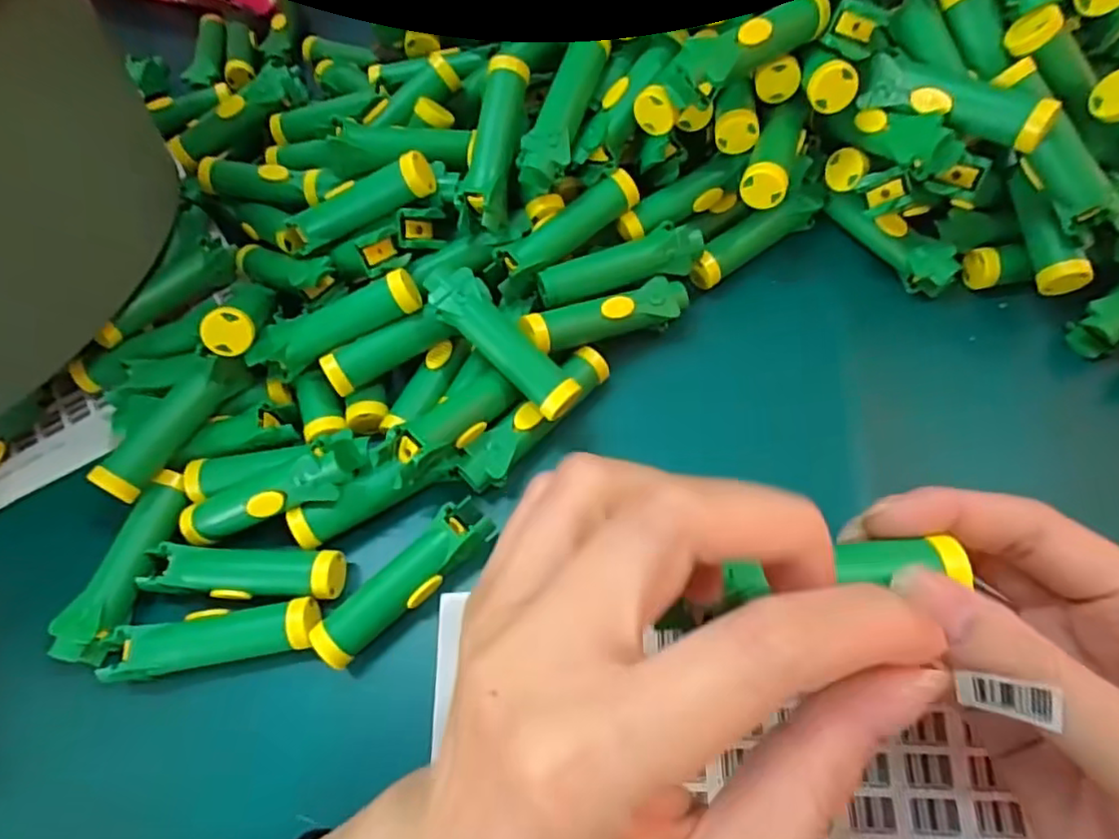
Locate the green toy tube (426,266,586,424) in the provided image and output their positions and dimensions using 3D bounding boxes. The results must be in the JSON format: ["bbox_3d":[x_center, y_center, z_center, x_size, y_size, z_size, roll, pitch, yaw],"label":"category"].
[{"bbox_3d":[-0.025,-0.034,0.271,0.023,0.015,0.081,-43,84,-17],"label":"green toy tube"}]

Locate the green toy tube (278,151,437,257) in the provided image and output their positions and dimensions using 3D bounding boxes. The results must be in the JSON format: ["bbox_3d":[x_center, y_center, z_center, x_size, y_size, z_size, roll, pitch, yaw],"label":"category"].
[{"bbox_3d":[-0.100,-0.098,0.301,0.088,0.017,0.022,-18,60,20],"label":"green toy tube"}]

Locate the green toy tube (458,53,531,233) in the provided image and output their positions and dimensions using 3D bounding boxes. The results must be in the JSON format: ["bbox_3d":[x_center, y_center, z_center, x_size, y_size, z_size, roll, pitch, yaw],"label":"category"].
[{"bbox_3d":[-0.030,-0.127,0.293,0.019,0.014,0.081,9,85,9],"label":"green toy tube"}]

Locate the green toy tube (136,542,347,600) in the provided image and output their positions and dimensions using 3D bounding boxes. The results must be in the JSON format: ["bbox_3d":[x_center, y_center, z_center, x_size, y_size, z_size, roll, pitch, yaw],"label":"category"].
[{"bbox_3d":[-0.131,0.062,0.261,0.079,0.017,0.021,-1,61,5],"label":"green toy tube"}]

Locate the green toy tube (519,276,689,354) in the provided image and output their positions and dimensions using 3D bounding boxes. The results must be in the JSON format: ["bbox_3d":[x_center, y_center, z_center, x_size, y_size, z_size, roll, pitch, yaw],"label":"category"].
[{"bbox_3d":[0.022,-0.046,0.292,0.081,0.017,0.016,-17,62,-19],"label":"green toy tube"}]

